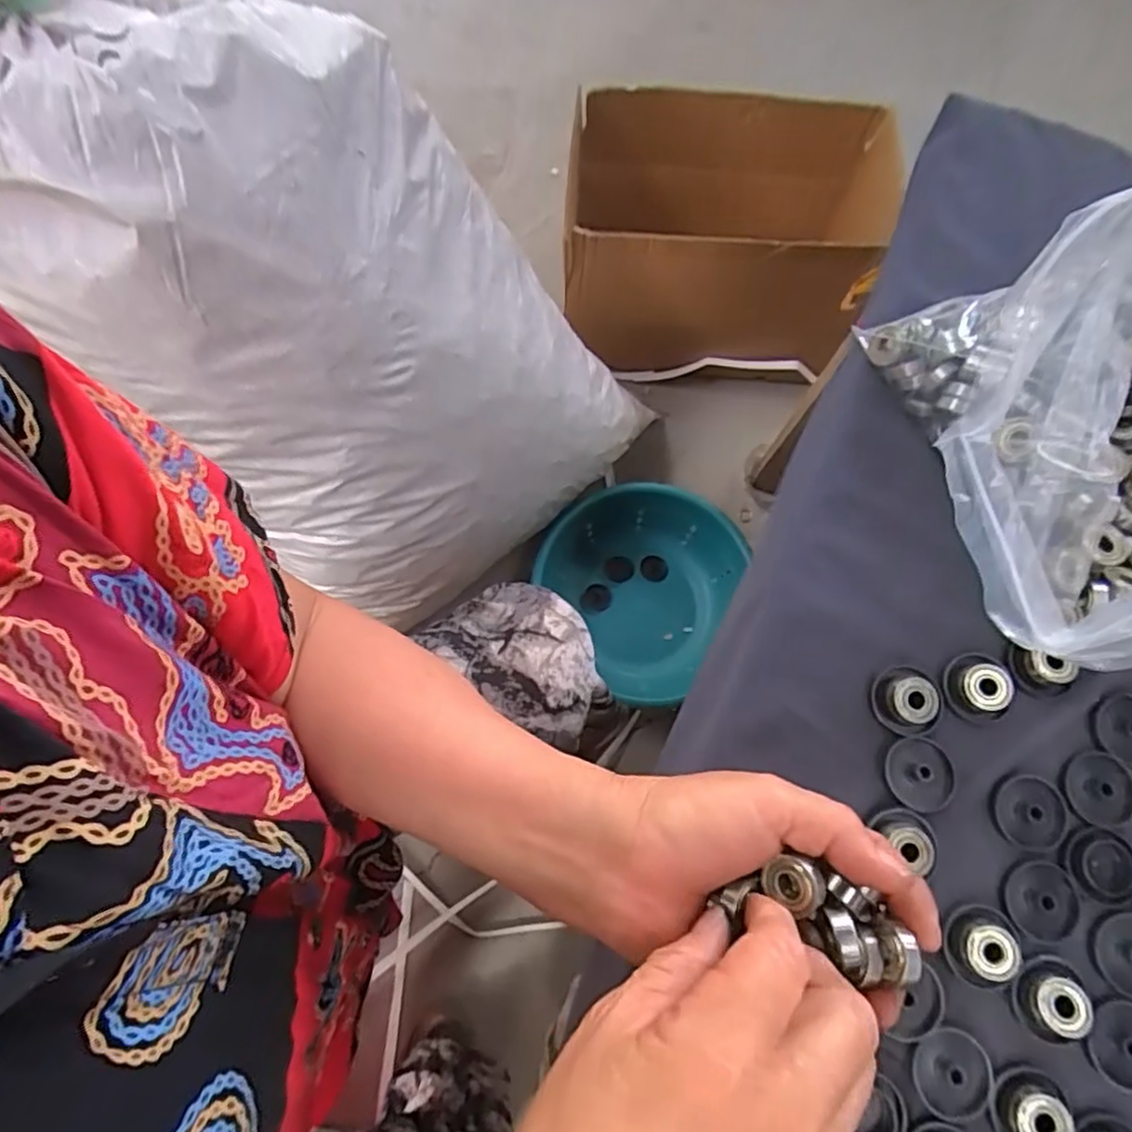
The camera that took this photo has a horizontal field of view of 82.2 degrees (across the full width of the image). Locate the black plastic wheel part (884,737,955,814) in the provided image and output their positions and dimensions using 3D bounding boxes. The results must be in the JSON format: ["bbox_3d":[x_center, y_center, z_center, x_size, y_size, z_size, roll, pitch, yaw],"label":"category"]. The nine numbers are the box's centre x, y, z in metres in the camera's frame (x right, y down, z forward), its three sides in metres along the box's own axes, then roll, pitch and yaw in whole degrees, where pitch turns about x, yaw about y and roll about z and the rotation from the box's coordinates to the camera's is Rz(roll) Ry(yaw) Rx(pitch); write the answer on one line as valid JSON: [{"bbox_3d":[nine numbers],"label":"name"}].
[{"bbox_3d":[0.169,0.100,0.310,0.032,0.004,0.032,0,75,-1],"label":"black plastic wheel part"}]

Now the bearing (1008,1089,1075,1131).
[{"bbox_3d":[0.196,0.229,0.265,0.019,0.007,0.020,-20,76,-6],"label":"bearing"}]

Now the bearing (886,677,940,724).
[{"bbox_3d":[0.168,0.066,0.315,0.021,0.011,0.021,0,75,-1],"label":"bearing"}]

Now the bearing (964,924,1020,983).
[{"bbox_3d":[0.187,0.170,0.287,0.020,0.013,0.021,0,75,-1],"label":"bearing"}]

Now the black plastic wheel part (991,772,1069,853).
[{"bbox_3d":[0.219,0.116,0.305,0.032,0.006,0.032,0,75,-1],"label":"black plastic wheel part"}]

